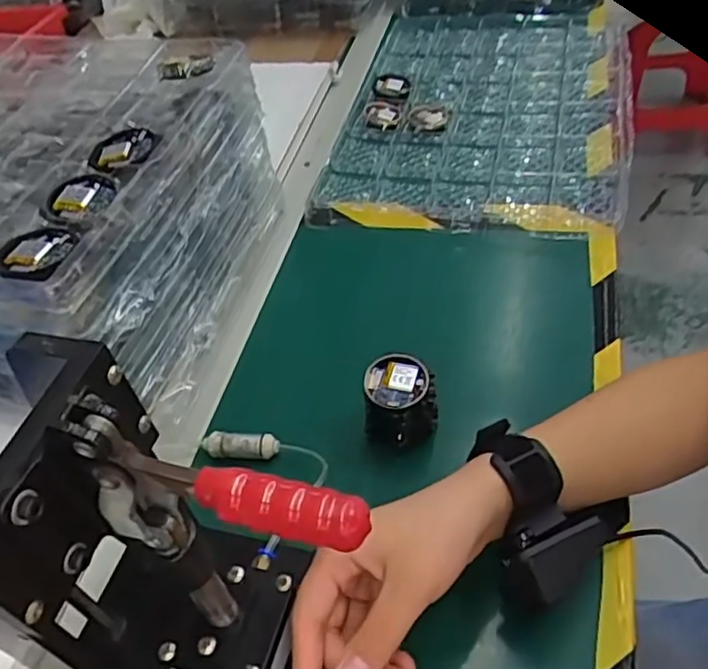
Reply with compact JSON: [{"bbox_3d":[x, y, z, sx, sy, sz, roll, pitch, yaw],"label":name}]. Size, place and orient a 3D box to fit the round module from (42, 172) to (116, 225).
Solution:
[{"bbox_3d":[-0.184,-0.090,0.446,0.048,0.012,0.052,-31,49,-18],"label":"round module"}]

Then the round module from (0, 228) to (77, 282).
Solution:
[{"bbox_3d":[-0.192,-0.046,0.405,0.051,0.013,0.049,-5,46,6],"label":"round module"}]

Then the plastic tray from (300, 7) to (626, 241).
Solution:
[{"bbox_3d":[0.150,-0.267,0.765,0.309,0.033,0.455,7,49,17],"label":"plastic tray"}]

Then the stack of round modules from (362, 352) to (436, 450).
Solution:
[{"bbox_3d":[0.034,0.050,0.473,0.050,0.049,0.049,-5,46,6],"label":"stack of round modules"}]

